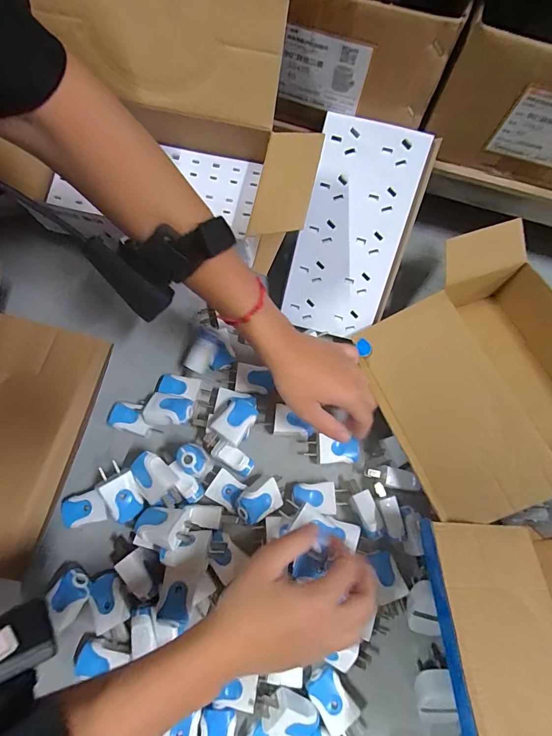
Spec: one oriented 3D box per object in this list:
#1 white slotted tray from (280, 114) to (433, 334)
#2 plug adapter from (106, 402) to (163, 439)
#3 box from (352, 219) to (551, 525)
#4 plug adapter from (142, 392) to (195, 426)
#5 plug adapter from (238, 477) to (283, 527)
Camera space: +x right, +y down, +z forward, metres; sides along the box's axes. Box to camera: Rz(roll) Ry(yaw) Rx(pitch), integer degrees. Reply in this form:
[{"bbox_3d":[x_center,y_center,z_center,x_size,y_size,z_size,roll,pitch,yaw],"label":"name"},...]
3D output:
[{"bbox_3d":[0.078,-0.140,0.411,0.103,0.009,0.212,16,112,3],"label":"white slotted tray"},{"bbox_3d":[-0.151,0.054,0.406,0.055,0.023,0.029,16,72,2],"label":"plug adapter"},{"bbox_3d":[0.224,0.012,0.390,0.220,0.107,0.284,-17,74,-9],"label":"box"},{"bbox_3d":[-0.109,0.046,0.397,0.048,0.026,0.029,10,43,13],"label":"plug adapter"},{"bbox_3d":[-0.017,0.127,0.370,0.043,0.021,0.033,-25,93,-37],"label":"plug adapter"}]

